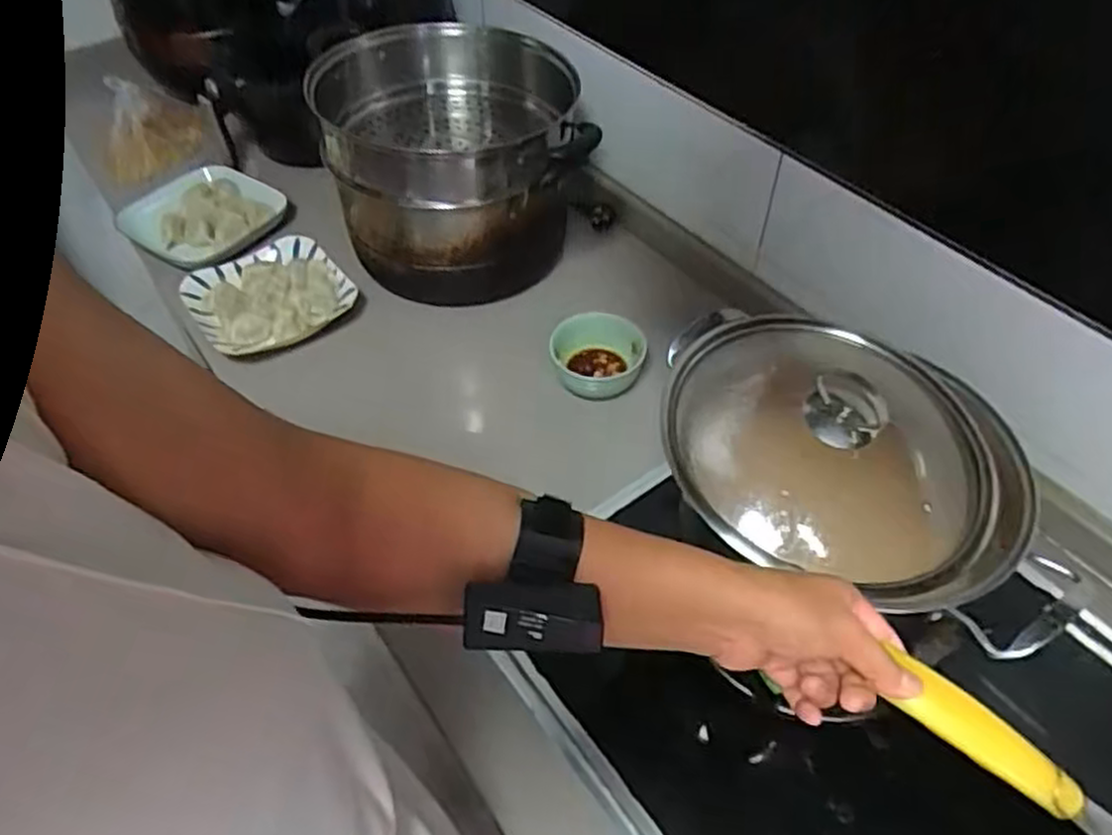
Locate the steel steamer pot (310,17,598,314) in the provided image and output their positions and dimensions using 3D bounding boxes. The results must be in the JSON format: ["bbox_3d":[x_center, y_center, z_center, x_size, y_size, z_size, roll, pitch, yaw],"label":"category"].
[{"bbox_3d":[-0.118,-0.312,0.946,0.288,0.235,0.286,-2,50,-1],"label":"steel steamer pot"}]

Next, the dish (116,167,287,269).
[{"bbox_3d":[-0.496,-0.286,1.053,0.213,0.022,0.181,26,55,21],"label":"dish"}]

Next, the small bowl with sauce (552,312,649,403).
[{"bbox_3d":[0.047,-0.067,0.863,0.103,0.056,0.094,0,50,0],"label":"small bowl with sauce"}]

